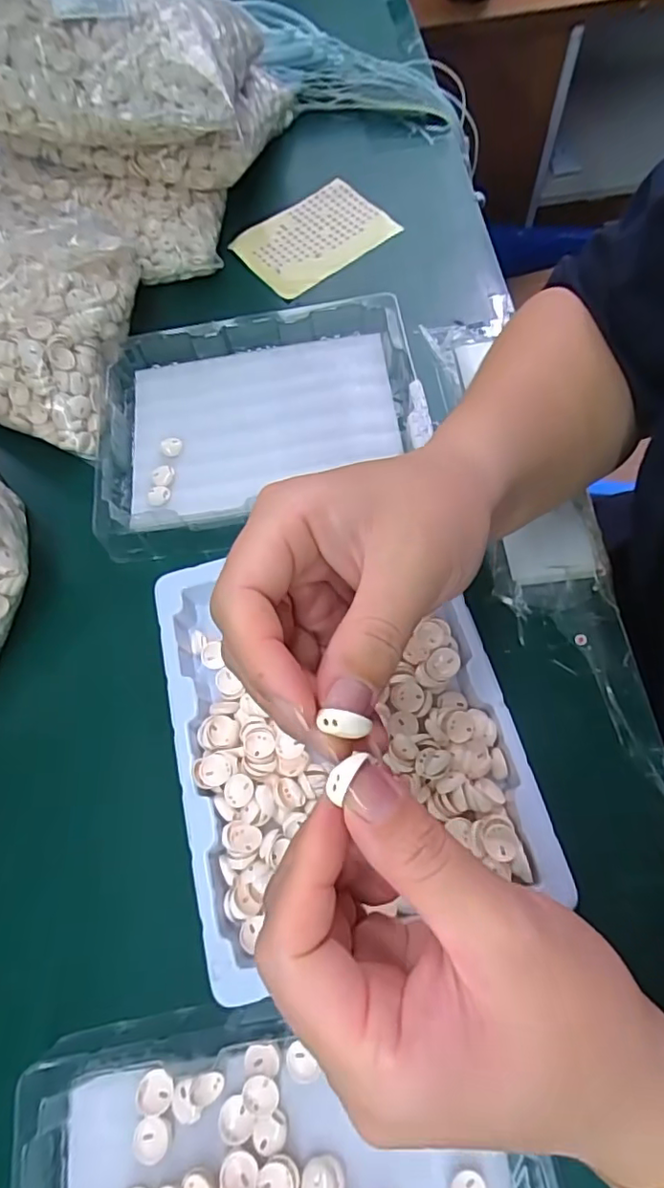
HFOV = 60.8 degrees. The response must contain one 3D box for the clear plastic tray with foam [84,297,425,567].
[{"bbox_3d":[-0.054,-0.119,0.393,0.216,0.035,0.174,-8,66,2],"label":"clear plastic tray with foam"}]

